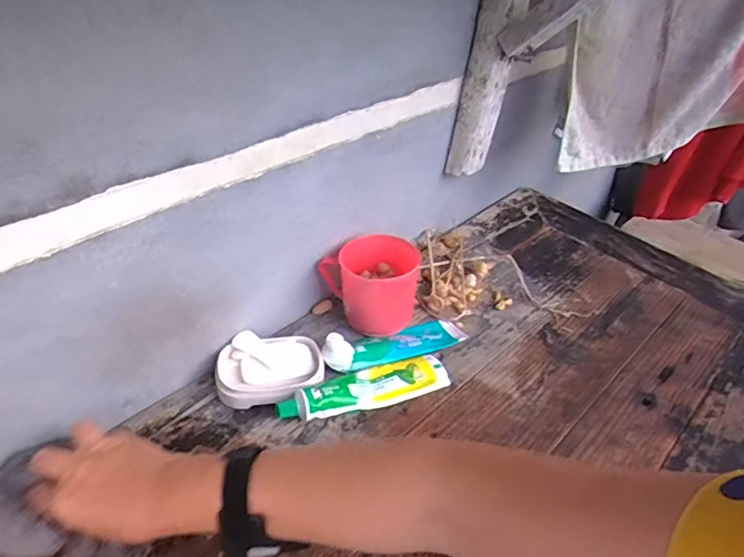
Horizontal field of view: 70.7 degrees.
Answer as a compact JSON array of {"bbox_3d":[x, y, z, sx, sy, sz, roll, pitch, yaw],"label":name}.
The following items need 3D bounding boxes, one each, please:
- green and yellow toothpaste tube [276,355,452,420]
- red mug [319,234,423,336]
[{"bbox_3d":[-0.006,0.117,0.585,0.197,0.028,0.050,-10,43,-18],"label":"green and yellow toothpaste tube"},{"bbox_3d":[-0.002,0.005,0.664,0.115,0.082,0.089,13,41,8],"label":"red mug"}]

